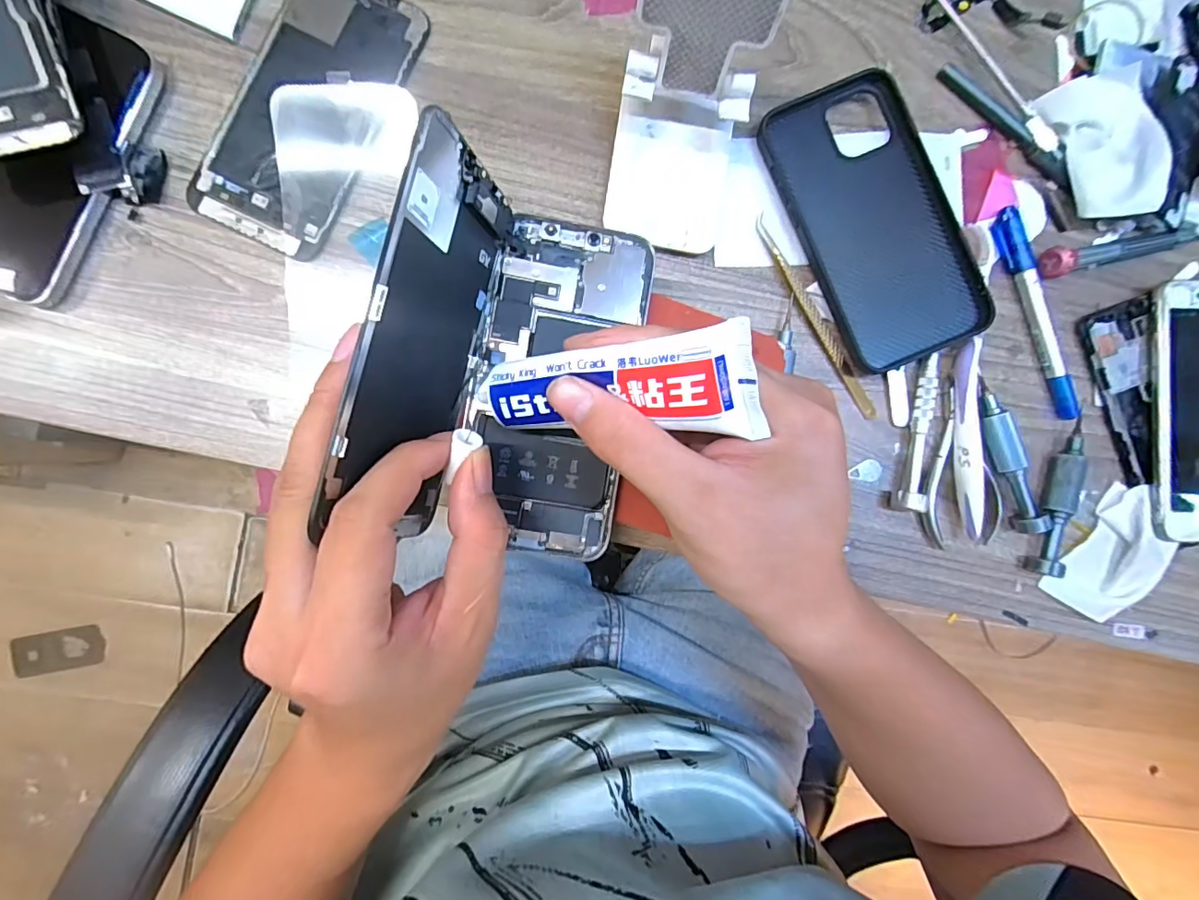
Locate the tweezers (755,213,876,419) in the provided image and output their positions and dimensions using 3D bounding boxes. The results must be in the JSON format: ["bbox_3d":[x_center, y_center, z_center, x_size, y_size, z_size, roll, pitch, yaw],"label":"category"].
[{"bbox_3d":[0.127,-0.077,0.304,0.009,0.008,0.133,-31,92,-4],"label":"tweezers"}]

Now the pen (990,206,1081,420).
[{"bbox_3d":[0.266,-0.082,0.311,0.012,0.010,0.131,-20,91,-4],"label":"pen"}]

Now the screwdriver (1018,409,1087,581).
[{"bbox_3d":[0.276,0.026,0.307,0.013,0.013,0.098,20,88,-4],"label":"screwdriver"}]

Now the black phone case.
[{"bbox_3d":[0.159,-0.131,0.299,0.085,0.017,0.163,-25,92,-4],"label":"black phone case"}]

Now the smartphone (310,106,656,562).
[{"bbox_3d":[-0.031,-0.035,0.214,0.102,0.080,0.154,12,87,-4],"label":"smartphone"}]

